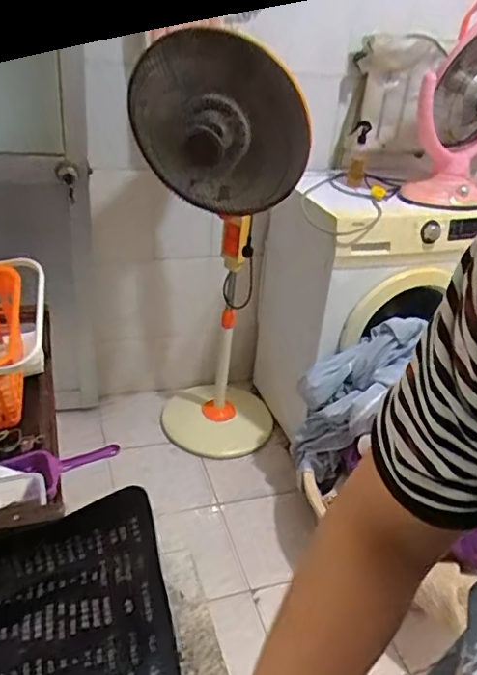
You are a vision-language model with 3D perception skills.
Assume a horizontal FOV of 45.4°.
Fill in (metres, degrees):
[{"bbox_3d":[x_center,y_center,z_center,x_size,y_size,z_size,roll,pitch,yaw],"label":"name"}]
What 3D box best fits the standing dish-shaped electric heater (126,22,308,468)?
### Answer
[{"bbox_3d":[-0.052,-0.147,1.637,0.395,1.270,0.629,6,31,2],"label":"standing dish-shaped electric heater"}]

